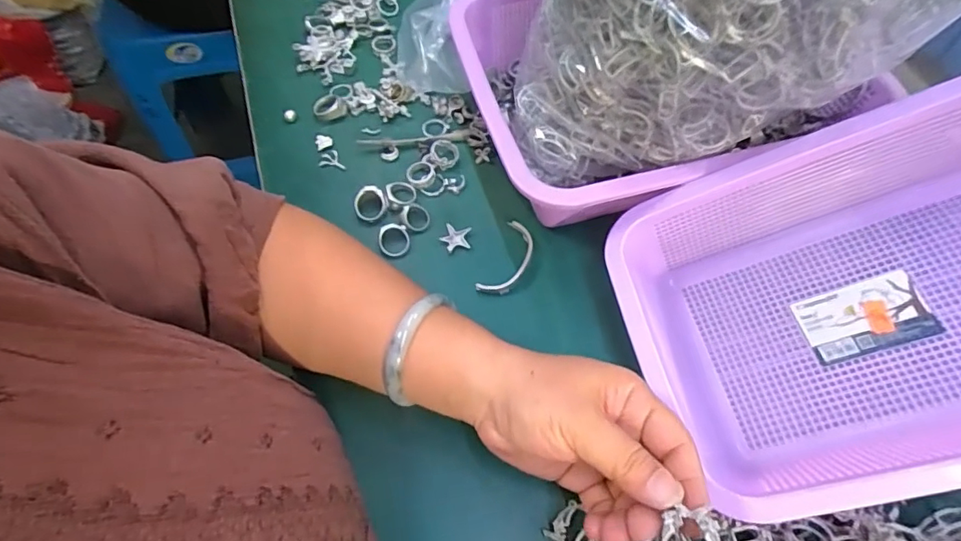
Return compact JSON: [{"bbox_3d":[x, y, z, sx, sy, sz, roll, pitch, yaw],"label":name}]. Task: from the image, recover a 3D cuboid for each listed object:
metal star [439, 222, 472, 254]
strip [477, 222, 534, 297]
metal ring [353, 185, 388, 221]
[{"bbox_3d":[-0.019,-0.024,0.392,0.022,0.005,0.021,12,63,7],"label":"metal star"},{"bbox_3d":[0.022,-0.009,0.382,0.026,0.006,0.065,22,65,11],"label":"strip"},{"bbox_3d":[-0.087,-0.052,0.404,0.025,0.007,0.028,-17,85,-4],"label":"metal ring"}]

